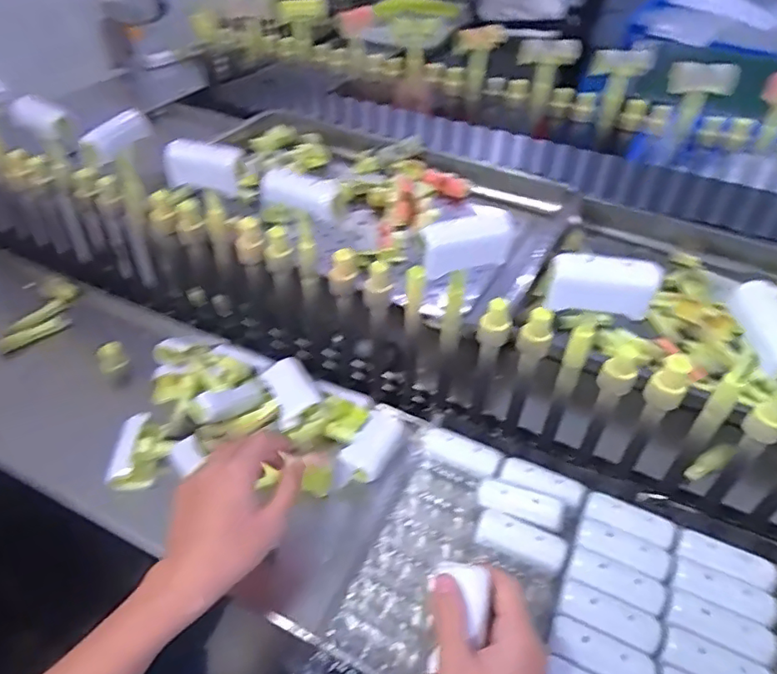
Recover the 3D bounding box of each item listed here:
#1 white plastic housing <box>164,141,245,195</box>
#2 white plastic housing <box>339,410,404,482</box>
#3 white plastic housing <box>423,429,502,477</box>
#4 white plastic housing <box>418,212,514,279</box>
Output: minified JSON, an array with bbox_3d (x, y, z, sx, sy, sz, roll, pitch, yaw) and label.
[{"bbox_3d":[-0.180,-0.161,0.543,0.075,0.042,0.030,15,44,13],"label":"white plastic housing"},{"bbox_3d":[-0.012,0.108,0.591,0.041,0.017,0.077,23,47,20],"label":"white plastic housing"},{"bbox_3d":[0.070,0.116,0.571,0.078,0.015,0.028,25,47,21],"label":"white plastic housing"},{"bbox_3d":[0.063,-0.078,0.472,0.078,0.041,0.024,-12,45,-16],"label":"white plastic housing"}]

